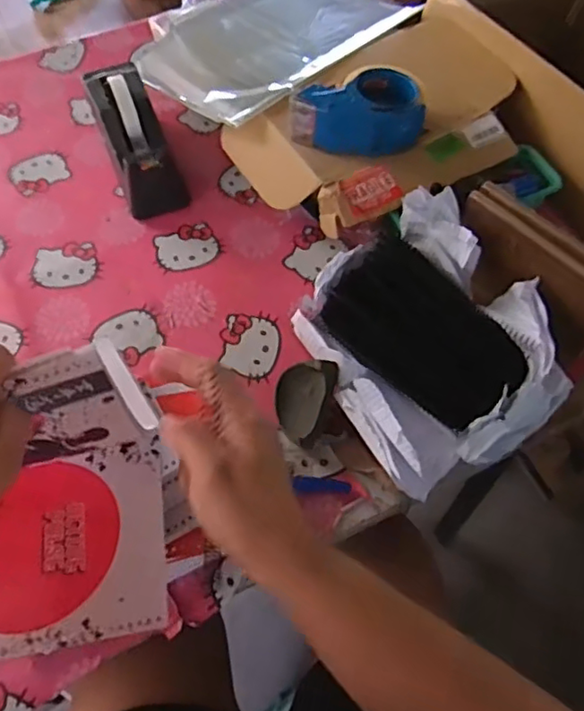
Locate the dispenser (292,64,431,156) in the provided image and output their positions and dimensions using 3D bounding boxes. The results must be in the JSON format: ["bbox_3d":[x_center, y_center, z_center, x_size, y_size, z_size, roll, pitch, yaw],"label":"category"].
[{"bbox_3d":[0.083,-0.315,0.778,0.167,0.066,0.095,-2,59,-1],"label":"dispenser"}]

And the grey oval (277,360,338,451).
[{"bbox_3d":[0.007,0.047,0.657,0.068,0.020,0.091,15,88,39],"label":"grey oval"}]

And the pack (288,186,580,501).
[{"bbox_3d":[0.144,-0.015,0.653,0.224,0.122,0.258,-27,63,-15],"label":"pack"}]

